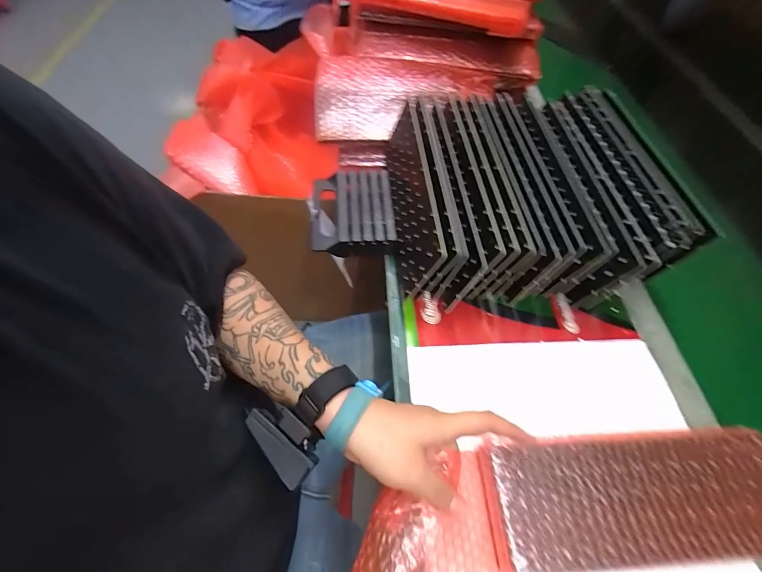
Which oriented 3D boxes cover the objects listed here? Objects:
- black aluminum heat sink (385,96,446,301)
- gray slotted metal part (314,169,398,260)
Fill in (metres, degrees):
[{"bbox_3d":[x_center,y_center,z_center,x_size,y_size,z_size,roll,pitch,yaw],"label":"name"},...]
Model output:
[{"bbox_3d":[0.036,-0.121,0.445,0.009,0.097,0.275,8,57,-20],"label":"black aluminum heat sink"},{"bbox_3d":[-0.041,-0.107,0.490,0.110,0.034,0.139,-2,58,-6],"label":"gray slotted metal part"}]

